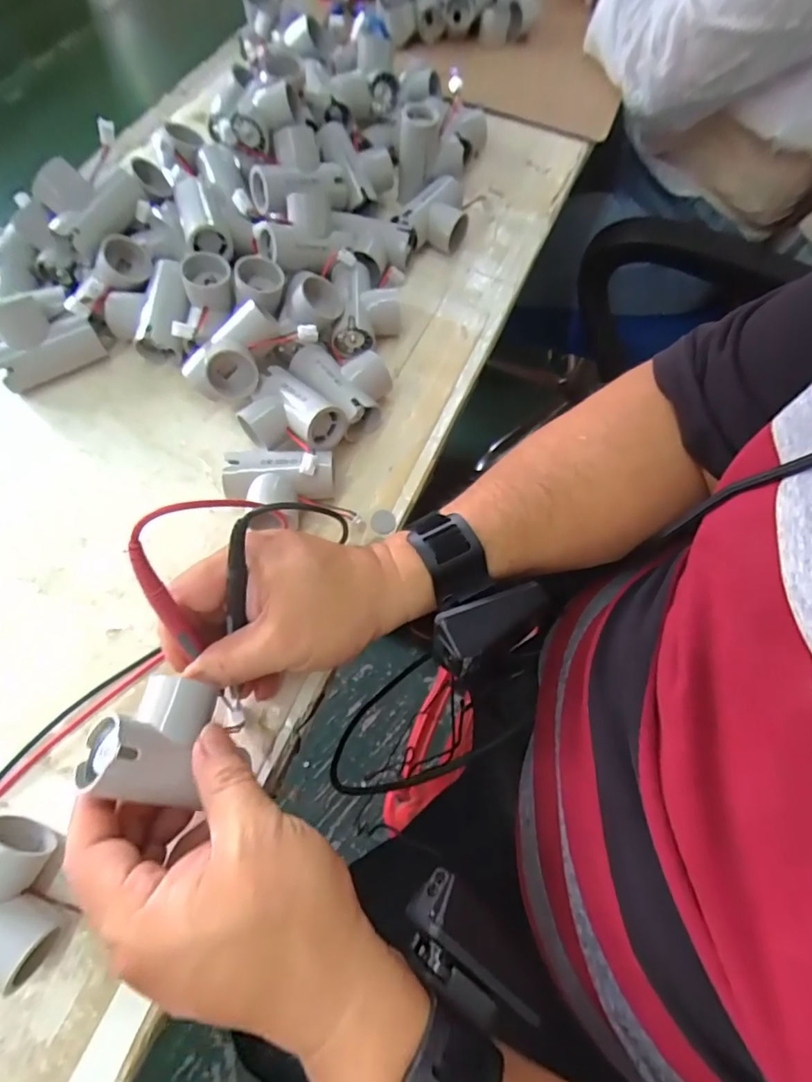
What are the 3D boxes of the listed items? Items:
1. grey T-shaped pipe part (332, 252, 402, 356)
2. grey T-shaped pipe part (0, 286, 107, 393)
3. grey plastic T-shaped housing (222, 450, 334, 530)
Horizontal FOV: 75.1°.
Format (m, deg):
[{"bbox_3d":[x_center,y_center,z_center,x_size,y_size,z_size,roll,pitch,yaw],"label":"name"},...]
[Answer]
[{"bbox_3d":[-0.032,-0.196,0.430,0.055,0.036,0.079,-1,66,-4],"label":"grey T-shaped pipe part"},{"bbox_3d":[-0.280,-0.157,0.397,0.080,0.046,0.069,-30,71,-16],"label":"grey T-shaped pipe part"},{"bbox_3d":[-0.086,-0.033,0.366,0.071,0.034,0.050,-1,66,-4],"label":"grey plastic T-shaped housing"}]

